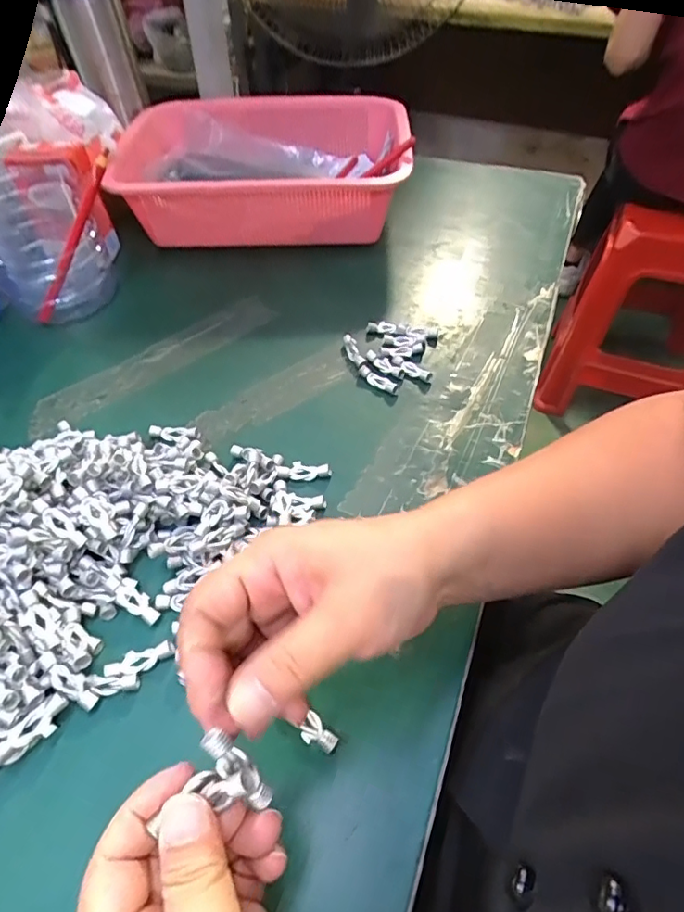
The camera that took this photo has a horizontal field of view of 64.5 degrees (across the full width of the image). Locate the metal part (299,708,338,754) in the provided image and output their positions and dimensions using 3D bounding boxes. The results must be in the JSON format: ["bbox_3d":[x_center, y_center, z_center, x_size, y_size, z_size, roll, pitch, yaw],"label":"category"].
[{"bbox_3d":[-0.011,0.140,0.275,0.020,0.007,0.012,26,55,20],"label":"metal part"}]

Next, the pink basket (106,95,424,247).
[{"bbox_3d":[-0.072,-0.306,0.586,0.276,0.100,0.204,5,50,4],"label":"pink basket"}]

